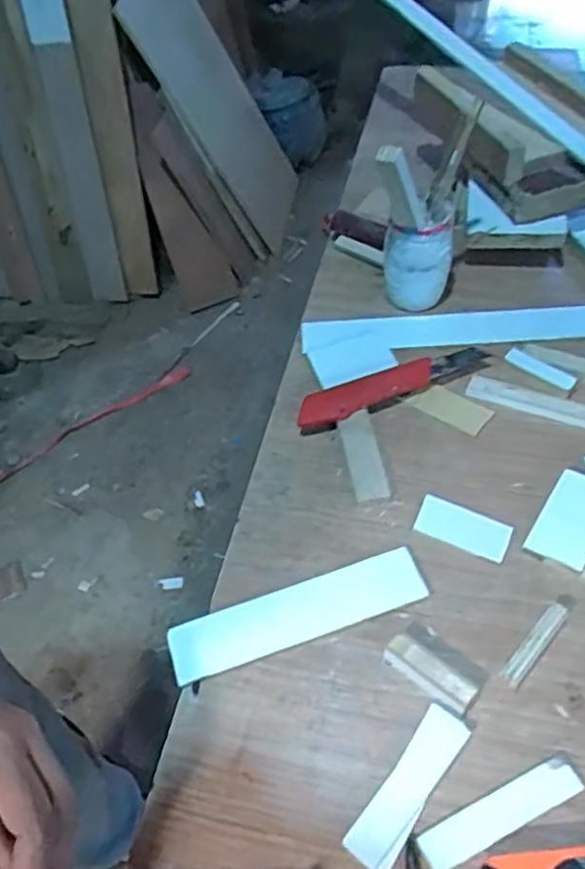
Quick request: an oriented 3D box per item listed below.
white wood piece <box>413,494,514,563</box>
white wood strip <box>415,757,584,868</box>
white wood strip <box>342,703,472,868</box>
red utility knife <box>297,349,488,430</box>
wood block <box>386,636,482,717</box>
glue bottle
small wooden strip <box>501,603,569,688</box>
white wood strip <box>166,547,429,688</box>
[{"bbox_3d":[0.132,0.072,0.521,0.070,0.005,0.035,23,58,21],"label":"white wood piece"},{"bbox_3d":[0.124,0.225,0.401,0.105,0.004,0.023,-23,54,-12],"label":"white wood strip"},{"bbox_3d":[0.072,0.214,0.411,0.028,0.007,0.101,30,61,26],"label":"white wood strip"},{"bbox_3d":[0.088,-0.045,0.604,0.179,0.023,0.031,-23,54,-12],"label":"red utility knife"},{"bbox_3d":[0.091,0.159,0.448,0.062,0.025,0.020,32,62,26],"label":"wood block"},{"bbox_3d":[0.122,-0.176,0.662,0.065,0.090,0.063,4,53,9],"label":"glue bottle"},{"bbox_3d":[0.163,0.141,0.454,0.013,0.008,0.063,35,75,26],"label":"small wooden strip"},{"bbox_3d":[0.004,0.128,0.489,0.185,0.006,0.042,-18,53,-8],"label":"white wood strip"}]

